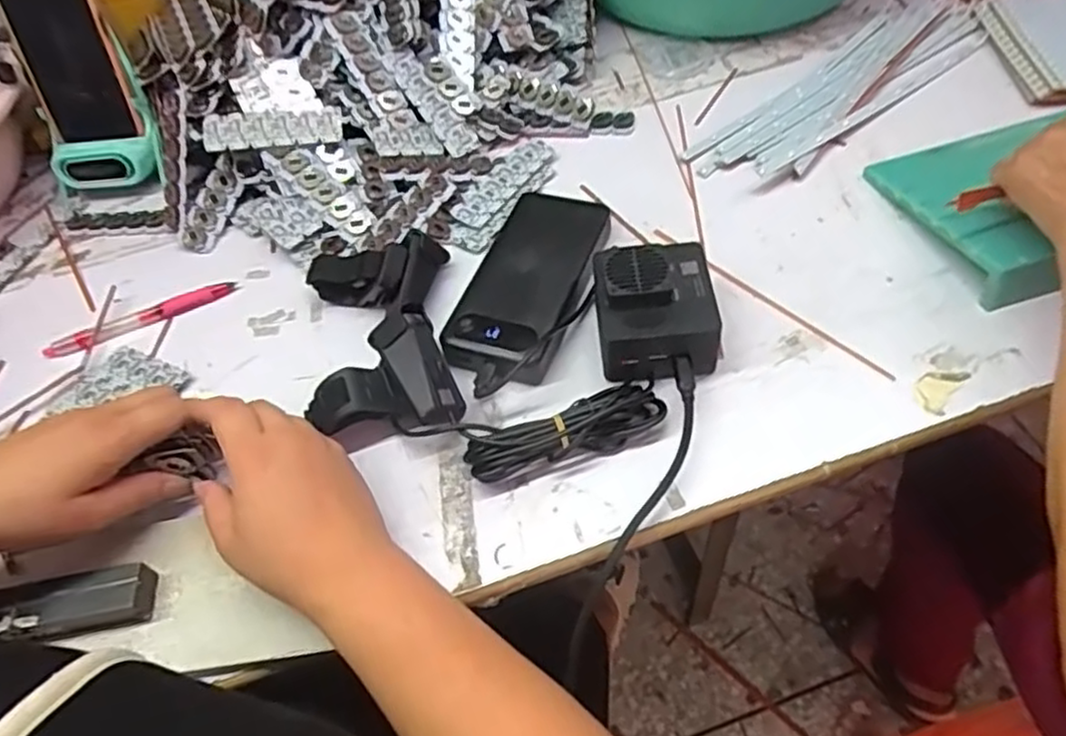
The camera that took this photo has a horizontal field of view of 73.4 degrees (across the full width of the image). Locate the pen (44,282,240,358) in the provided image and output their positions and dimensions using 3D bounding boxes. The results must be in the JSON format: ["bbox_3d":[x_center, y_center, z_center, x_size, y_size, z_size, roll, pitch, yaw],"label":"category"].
[{"bbox_3d":[-0.293,-0.037,0.535,0.141,0.010,0.017,-20,54,-7],"label":"pen"}]

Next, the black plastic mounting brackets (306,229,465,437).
[{"bbox_3d":[-0.102,-0.023,0.469,0.097,0.045,0.163,-12,54,-2],"label":"black plastic mounting brackets"}]

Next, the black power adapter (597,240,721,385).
[{"bbox_3d":[0.076,-0.038,0.452,0.076,0.052,0.080,-6,54,3],"label":"black power adapter"}]

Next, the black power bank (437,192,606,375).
[{"bbox_3d":[-0.002,-0.064,0.498,0.078,0.025,0.153,14,57,17],"label":"black power bank"}]

